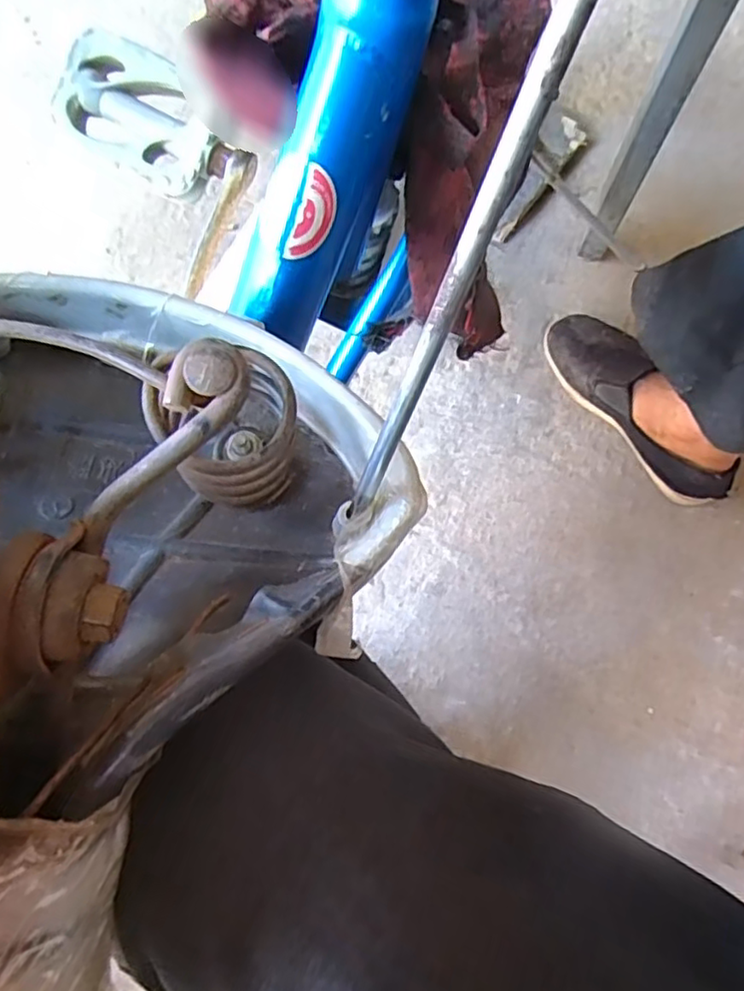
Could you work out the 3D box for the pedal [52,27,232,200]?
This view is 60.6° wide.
[{"bbox_3d":[-0.139,-0.227,0.390,0.095,0.027,0.070,23,100,-4],"label":"pedal"}]

